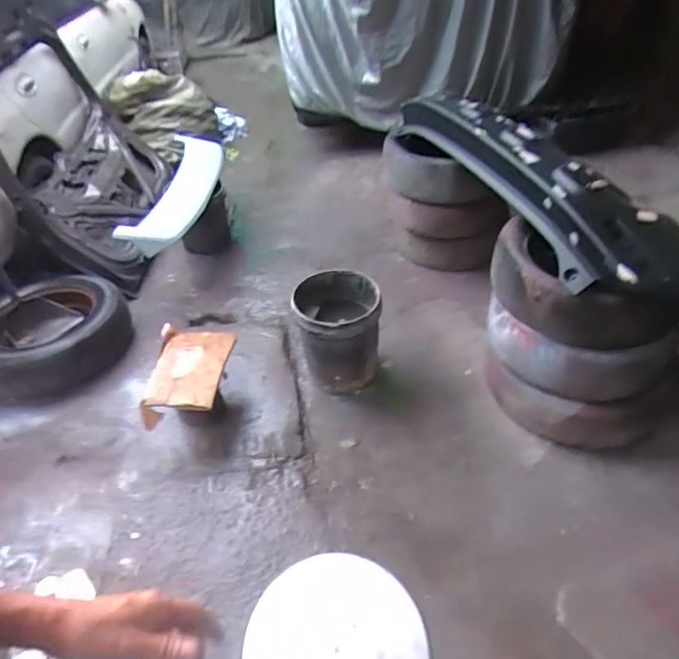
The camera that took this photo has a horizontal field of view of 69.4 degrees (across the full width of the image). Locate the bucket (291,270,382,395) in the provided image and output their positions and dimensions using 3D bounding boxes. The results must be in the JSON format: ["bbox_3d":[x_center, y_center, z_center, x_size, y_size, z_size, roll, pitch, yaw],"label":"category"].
[{"bbox_3d":[-0.007,0.014,1.759,0.293,0.351,0.291,-1,44,3],"label":"bucket"}]

